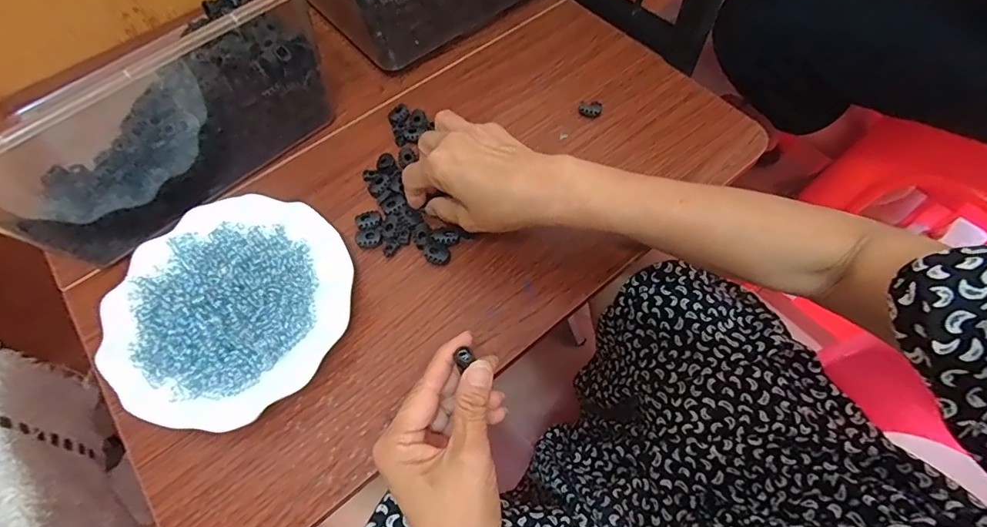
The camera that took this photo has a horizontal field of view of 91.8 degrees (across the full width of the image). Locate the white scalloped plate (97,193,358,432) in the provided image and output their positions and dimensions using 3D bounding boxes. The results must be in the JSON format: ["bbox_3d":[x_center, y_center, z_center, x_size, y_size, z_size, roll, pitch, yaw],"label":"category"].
[{"bbox_3d":[-0.206,0.030,0.376,0.175,0.036,0.180,21,64,10],"label":"white scalloped plate"}]

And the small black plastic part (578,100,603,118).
[{"bbox_3d":[0.095,-0.152,0.471,0.022,0.009,0.015,15,63,7],"label":"small black plastic part"}]

